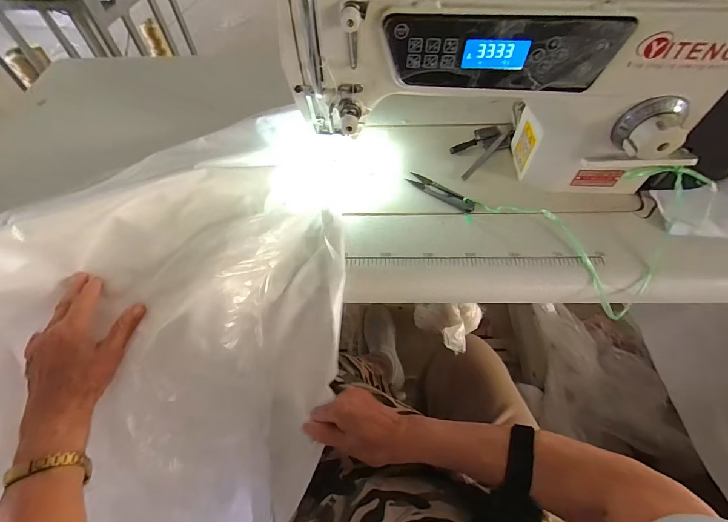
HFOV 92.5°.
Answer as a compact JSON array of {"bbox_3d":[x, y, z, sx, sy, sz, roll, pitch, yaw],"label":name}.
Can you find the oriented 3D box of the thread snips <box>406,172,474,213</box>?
[{"bbox_3d":[0.100,-0.091,0.460,0.097,0.005,0.024,37,65,22],"label":"thread snips"}]

